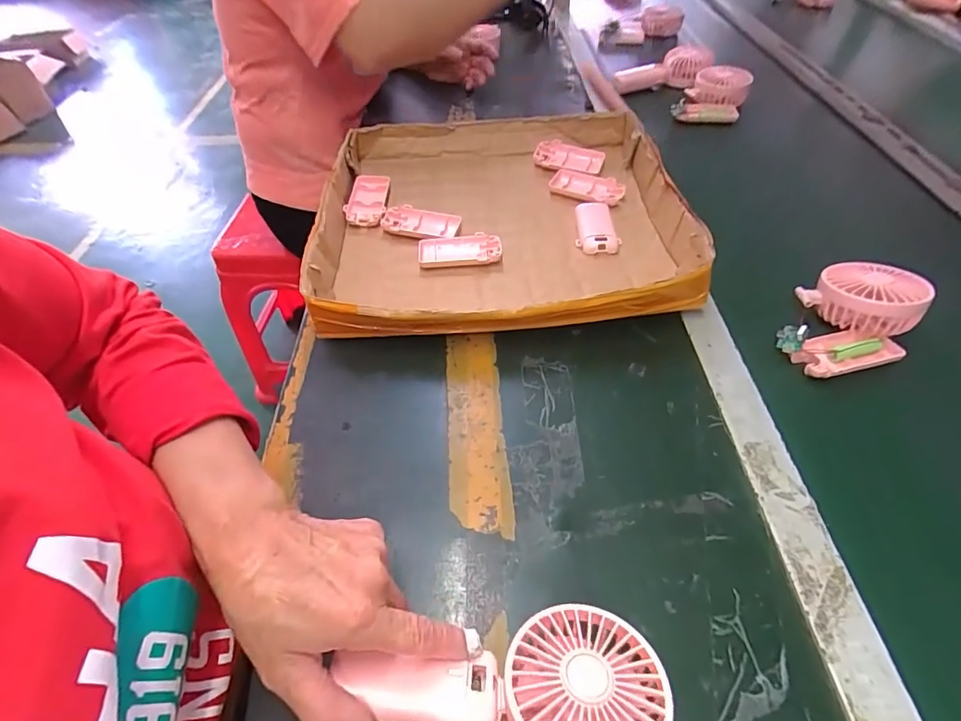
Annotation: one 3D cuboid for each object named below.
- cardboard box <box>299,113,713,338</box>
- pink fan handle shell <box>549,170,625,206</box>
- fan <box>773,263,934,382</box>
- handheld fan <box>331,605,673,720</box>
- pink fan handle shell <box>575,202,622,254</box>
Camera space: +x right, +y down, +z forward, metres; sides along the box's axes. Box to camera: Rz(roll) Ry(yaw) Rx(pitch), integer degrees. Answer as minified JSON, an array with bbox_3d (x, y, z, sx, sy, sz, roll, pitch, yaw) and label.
[{"bbox_3d":[0.019,-0.171,0.579,0.406,0.077,0.368,-7,51,-3],"label":"cardboard box"},{"bbox_3d":[0.142,-0.229,0.636,0.095,0.016,0.045,23,55,20],"label":"pink fan handle shell"},{"bbox_3d":[0.353,-0.042,0.457,0.130,0.050,0.095,-28,55,-19],"label":"fan"},{"bbox_3d":[0.012,0.182,0.263,0.172,0.037,0.083,0,50,-2],"label":"handheld fan"},{"bbox_3d":[0.142,-0.162,0.586,0.049,0.017,0.094,4,51,5],"label":"pink fan handle shell"}]

